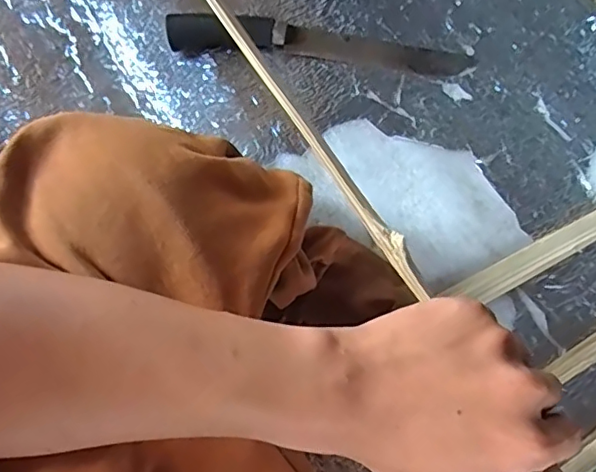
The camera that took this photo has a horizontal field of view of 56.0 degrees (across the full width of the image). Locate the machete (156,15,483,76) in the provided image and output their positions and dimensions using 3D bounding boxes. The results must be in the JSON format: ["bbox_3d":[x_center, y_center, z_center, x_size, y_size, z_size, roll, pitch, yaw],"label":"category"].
[{"bbox_3d":[0.023,-0.189,0.547,0.296,0.024,0.036,5,74,1],"label":"machete"}]

